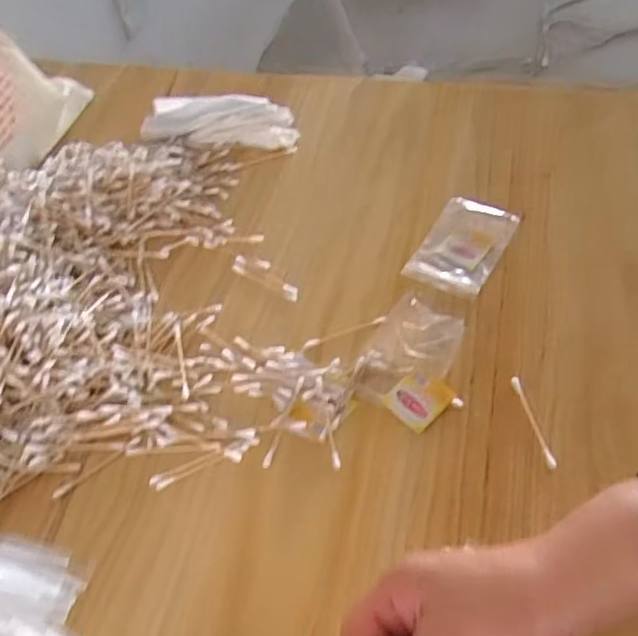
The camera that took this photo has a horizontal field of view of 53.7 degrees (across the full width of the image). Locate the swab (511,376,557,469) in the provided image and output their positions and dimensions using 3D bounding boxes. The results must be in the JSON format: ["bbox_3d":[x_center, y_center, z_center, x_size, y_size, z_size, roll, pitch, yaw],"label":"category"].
[{"bbox_3d":[0.157,0.075,0.461,0.006,0.006,0.074,-13,53,-2],"label":"swab"}]

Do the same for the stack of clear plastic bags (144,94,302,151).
[{"bbox_3d":[-0.109,-0.222,0.686,0.175,0.034,0.063,4,54,11],"label":"stack of clear plastic bags"}]

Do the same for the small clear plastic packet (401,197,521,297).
[{"bbox_3d":[0.129,-0.065,0.560,0.068,0.012,0.101,25,61,24],"label":"small clear plastic packet"}]

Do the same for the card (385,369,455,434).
[{"bbox_3d":[0.077,0.060,0.481,0.044,0.004,0.040,-38,58,-19],"label":"card"}]

